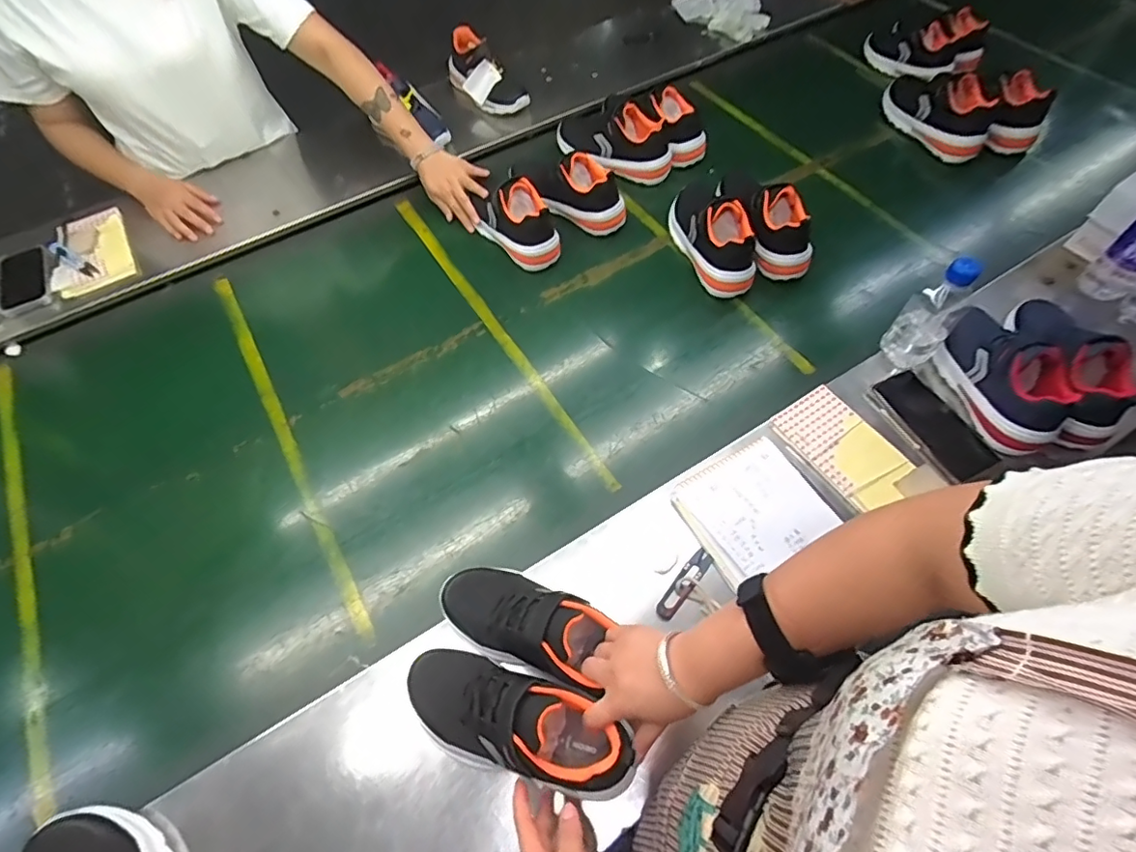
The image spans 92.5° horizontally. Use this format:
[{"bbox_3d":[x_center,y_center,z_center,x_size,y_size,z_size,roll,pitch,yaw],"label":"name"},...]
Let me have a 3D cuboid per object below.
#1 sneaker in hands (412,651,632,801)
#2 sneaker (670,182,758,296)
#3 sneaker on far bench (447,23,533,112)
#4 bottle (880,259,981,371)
[{"bbox_3d":[-0.055,0.278,0.514,0.211,0.085,0.081,10,56,21],"label":"sneaker in hands"},{"bbox_3d":[0.236,-0.320,0.900,0.086,0.120,0.227,-20,60,-4],"label":"sneaker"},{"bbox_3d":[-0.176,-0.723,1.122,0.089,0.080,0.217,-35,75,-19],"label":"sneaker on far bench"},{"bbox_3d":[0.483,-0.148,0.723,0.067,0.176,0.068,32,69,22],"label":"bottle"}]

